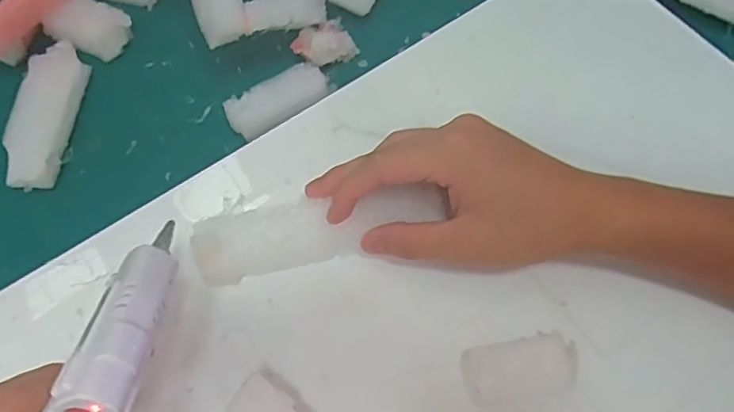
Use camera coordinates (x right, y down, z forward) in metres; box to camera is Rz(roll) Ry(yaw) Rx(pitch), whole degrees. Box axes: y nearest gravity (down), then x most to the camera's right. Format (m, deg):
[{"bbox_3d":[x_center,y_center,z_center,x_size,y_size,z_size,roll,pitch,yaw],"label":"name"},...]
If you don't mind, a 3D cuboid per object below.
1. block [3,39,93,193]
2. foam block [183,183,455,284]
[{"bbox_3d":[-0.211,-0.061,0.383,0.036,0.019,0.107,-1,65,1],"label":"block"},{"bbox_3d":[-0.026,0.012,0.324,0.137,0.028,0.036,-13,65,-3],"label":"foam block"}]

